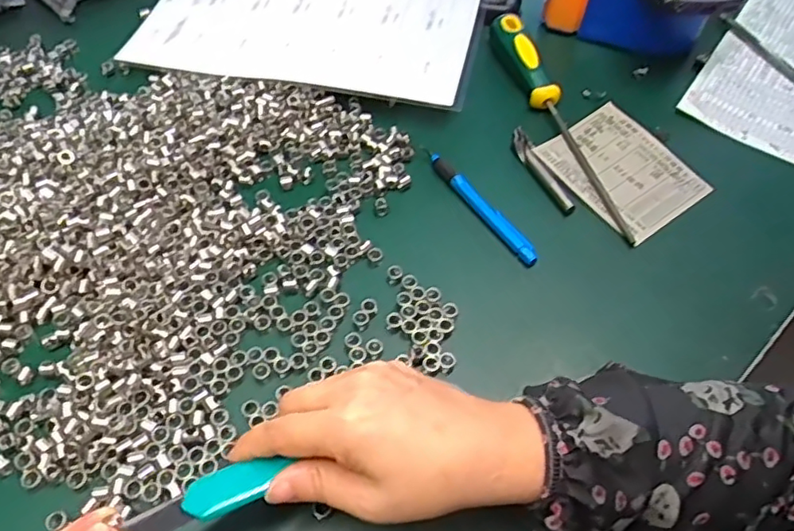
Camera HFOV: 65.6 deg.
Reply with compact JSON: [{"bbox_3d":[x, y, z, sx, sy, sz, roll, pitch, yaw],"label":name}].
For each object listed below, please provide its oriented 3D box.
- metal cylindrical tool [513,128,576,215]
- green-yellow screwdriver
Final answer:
[{"bbox_3d":[0.110,-0.074,0.469,0.013,0.007,0.086,-19,58,-12],"label":"metal cylindrical tool"},{"bbox_3d":[0.129,-0.124,0.486,0.024,0.024,0.243,-16,58,-10],"label":"green-yellow screwdriver"}]

